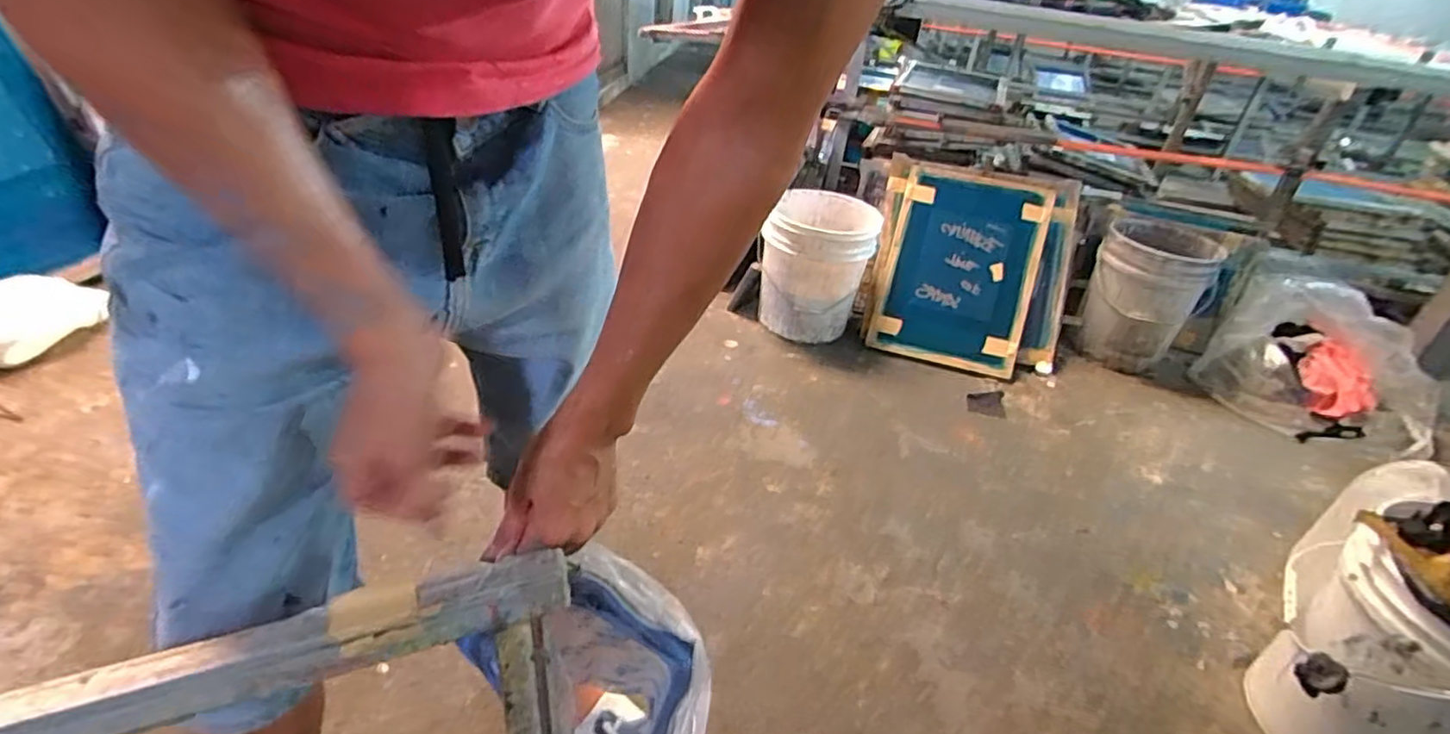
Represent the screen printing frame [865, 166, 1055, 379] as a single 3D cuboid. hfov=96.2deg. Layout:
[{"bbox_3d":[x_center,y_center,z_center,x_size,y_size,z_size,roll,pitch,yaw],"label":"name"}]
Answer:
[{"bbox_3d":[0.620,-0.261,1.724,0.370,0.497,0.038,16,-1,24],"label":"screen printing frame"}]

